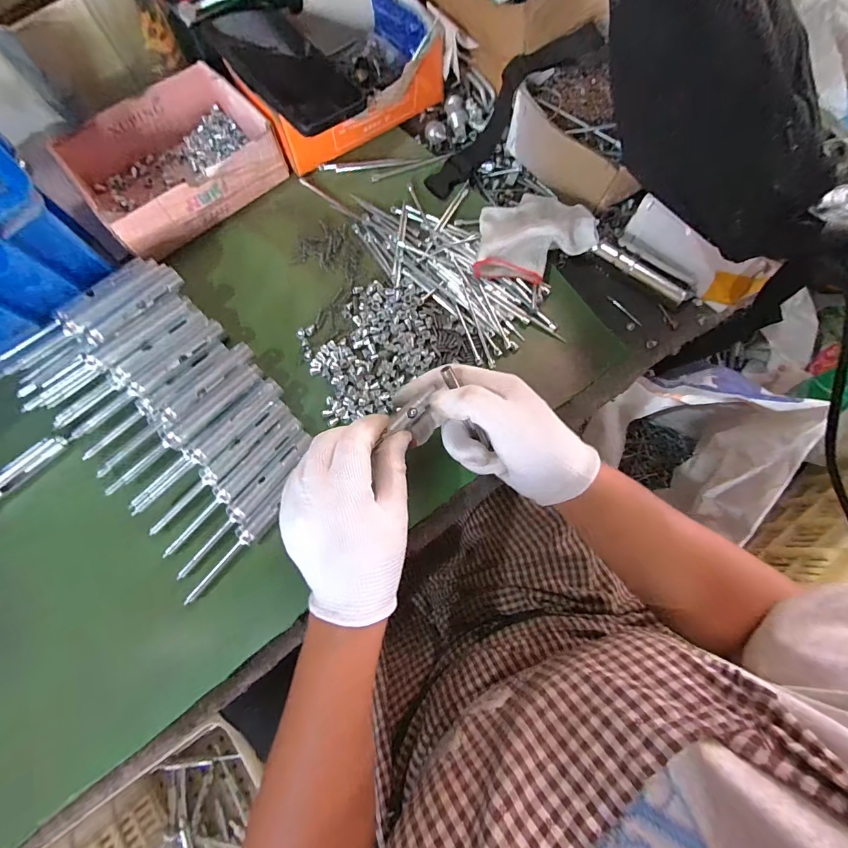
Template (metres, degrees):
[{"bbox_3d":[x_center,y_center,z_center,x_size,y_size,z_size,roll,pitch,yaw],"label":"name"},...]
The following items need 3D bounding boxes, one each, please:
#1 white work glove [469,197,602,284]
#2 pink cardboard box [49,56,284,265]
[{"bbox_3d":[0.105,-0.179,0.379,0.106,0.038,0.094,7,74,2],"label":"white work glove"},{"bbox_3d":[-0.248,-0.262,0.404,0.171,0.053,0.139,-42,78,-11],"label":"pink cardboard box"}]

